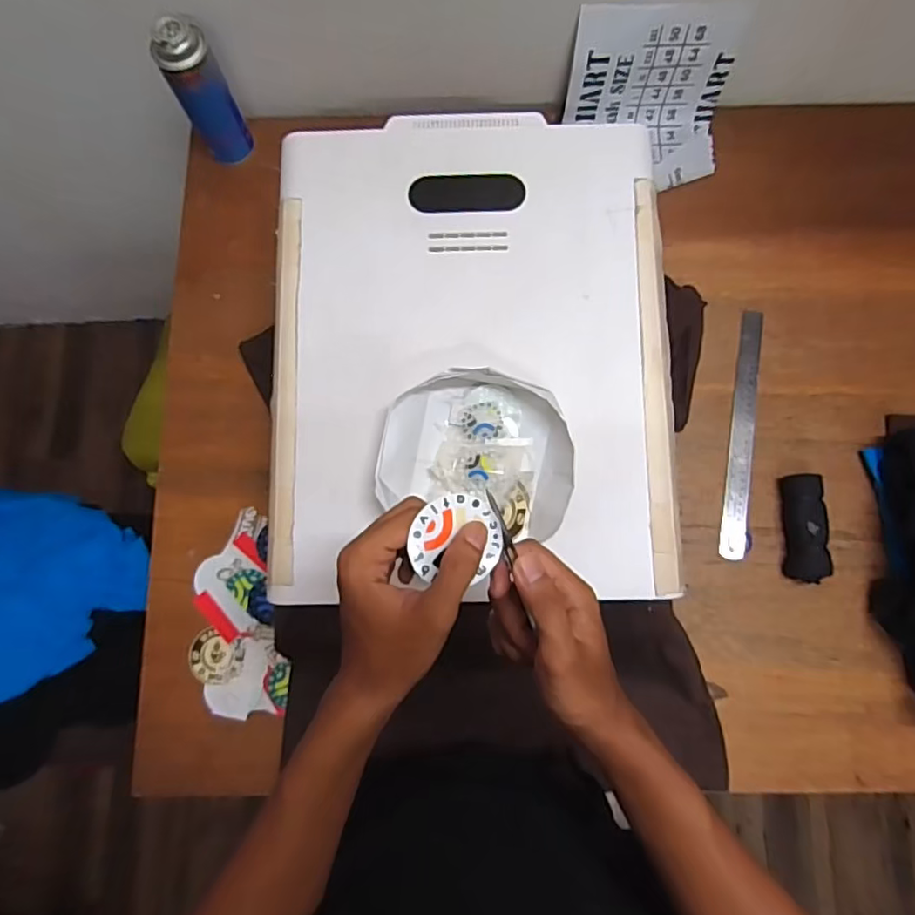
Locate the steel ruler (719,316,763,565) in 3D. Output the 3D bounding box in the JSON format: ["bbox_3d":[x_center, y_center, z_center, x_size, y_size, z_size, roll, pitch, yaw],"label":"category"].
[{"bbox_3d":[0.364,-0.033,0.741,0.030,0.009,0.320,9,80,7],"label":"steel ruler"}]

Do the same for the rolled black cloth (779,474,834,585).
[{"bbox_3d":[0.420,0.084,0.699,0.043,0.037,0.126,3,81,1],"label":"rolled black cloth"}]

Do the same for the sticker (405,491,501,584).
[{"bbox_3d":[0.000,0.049,0.357,0.057,0.004,0.052,6,98,-17],"label":"sticker"}]

